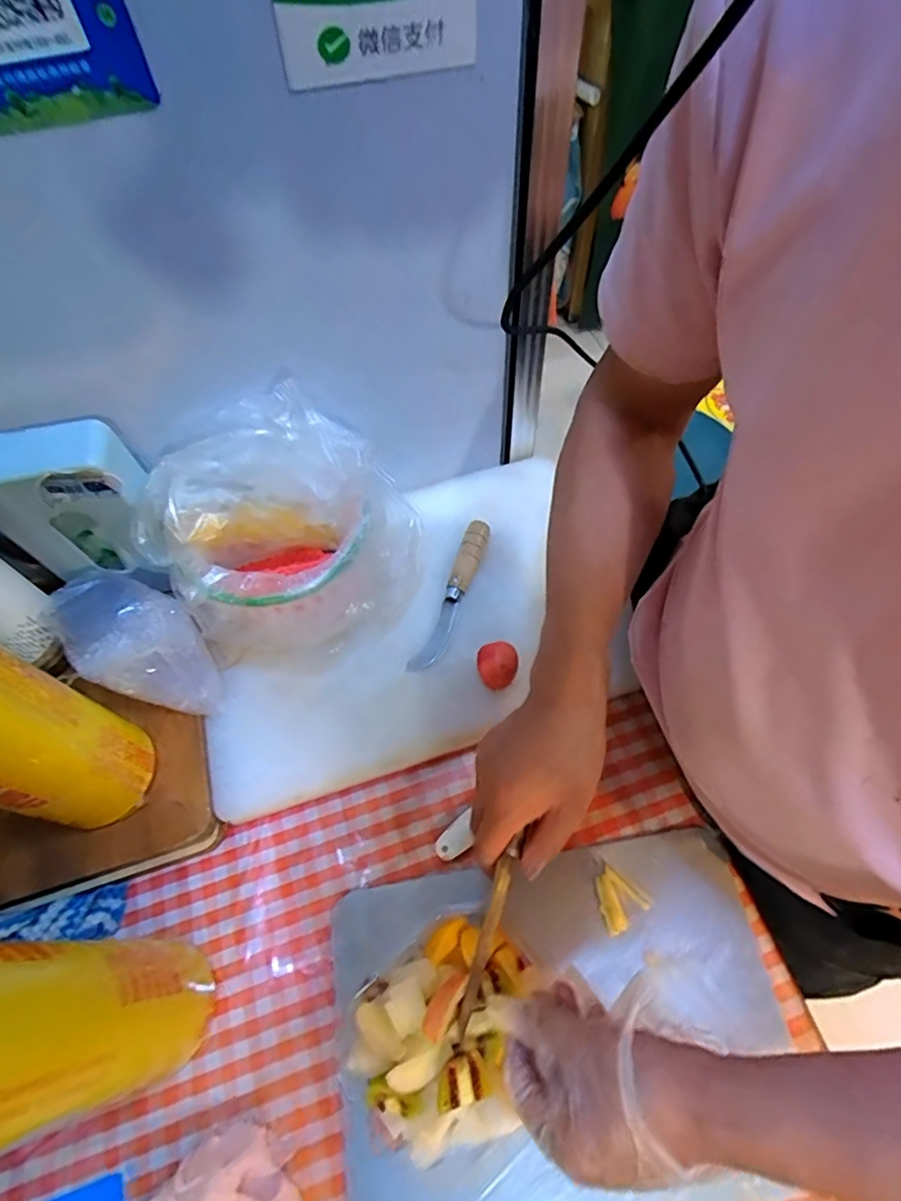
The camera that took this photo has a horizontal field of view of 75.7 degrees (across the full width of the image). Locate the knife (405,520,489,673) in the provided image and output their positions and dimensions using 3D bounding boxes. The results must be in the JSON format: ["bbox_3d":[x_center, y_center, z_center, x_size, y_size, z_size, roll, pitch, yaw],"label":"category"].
[{"bbox_3d":[0.003,-0.008,0.600,0.025,0.019,0.181,18,63,12],"label":"knife"}]

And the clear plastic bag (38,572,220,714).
[{"bbox_3d":[-0.289,0.041,0.541,0.150,0.084,0.093,30,66,18],"label":"clear plastic bag"}]

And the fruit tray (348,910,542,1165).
[{"bbox_3d":[-0.002,0.319,0.429,0.145,0.058,0.123,-33,64,-15],"label":"fruit tray"}]

